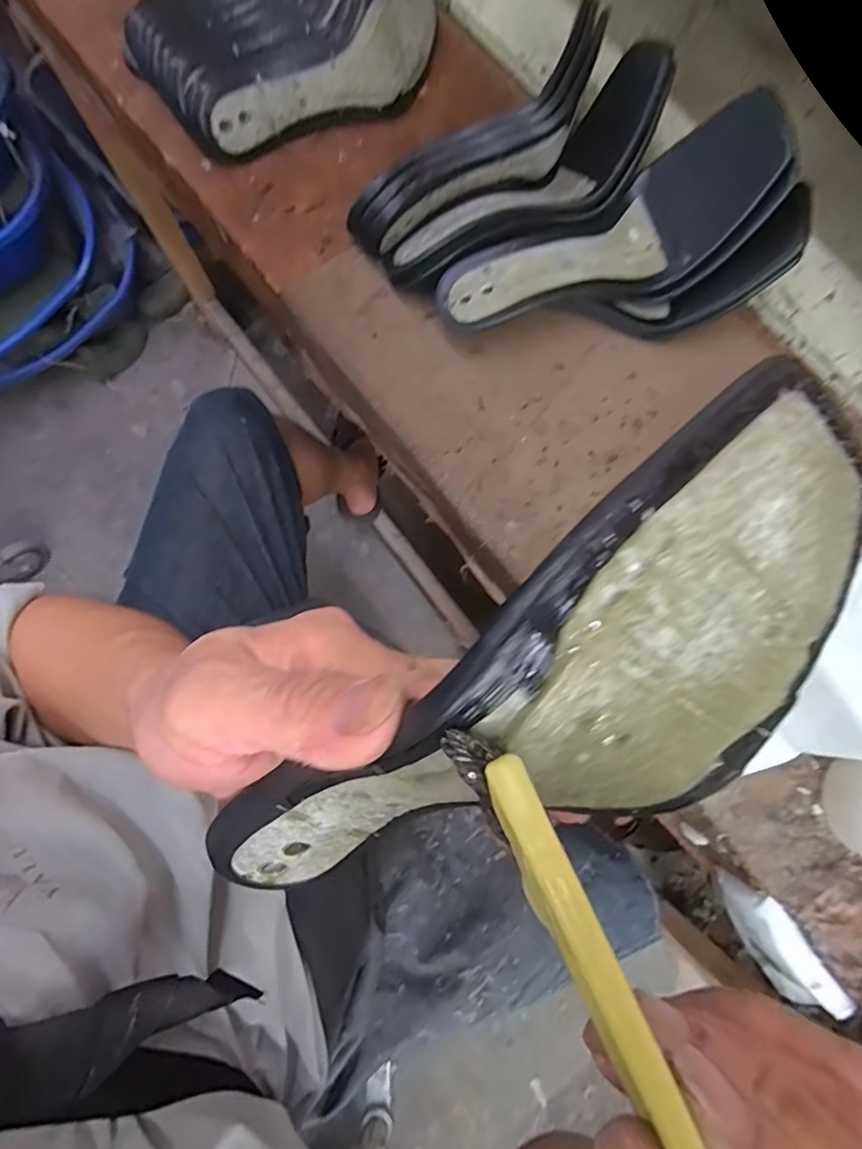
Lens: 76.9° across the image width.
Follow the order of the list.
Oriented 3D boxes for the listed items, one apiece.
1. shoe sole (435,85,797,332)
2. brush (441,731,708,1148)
[{"bbox_3d":[0.119,-0.244,0.391,0.241,0.059,0.079,-21,80,9],"label":"shoe sole"},{"bbox_3d":[0.032,0.079,0.075,0.012,0.004,0.126,-23,56,-3],"label":"brush"}]

